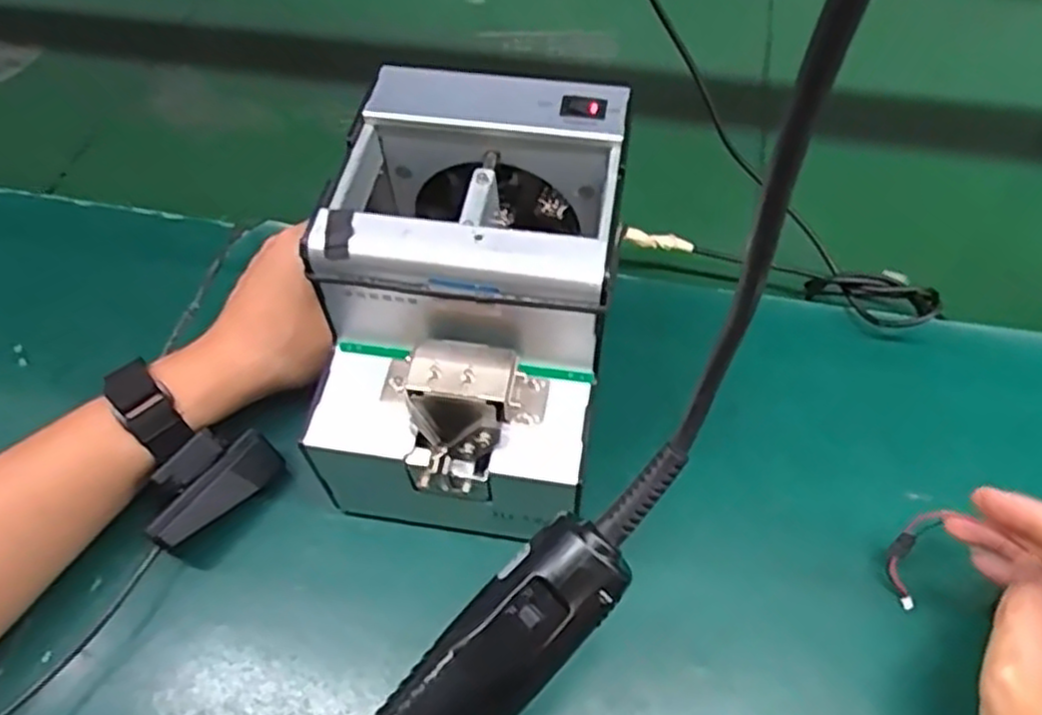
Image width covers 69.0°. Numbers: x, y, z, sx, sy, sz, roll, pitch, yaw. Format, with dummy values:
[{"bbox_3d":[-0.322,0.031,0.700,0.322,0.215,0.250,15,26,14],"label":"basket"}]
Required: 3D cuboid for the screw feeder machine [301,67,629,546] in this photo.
[{"bbox_3d":[-0.022,-0.022,0.369,0.122,0.141,0.172,8,56,7],"label":"screw feeder machine"}]

